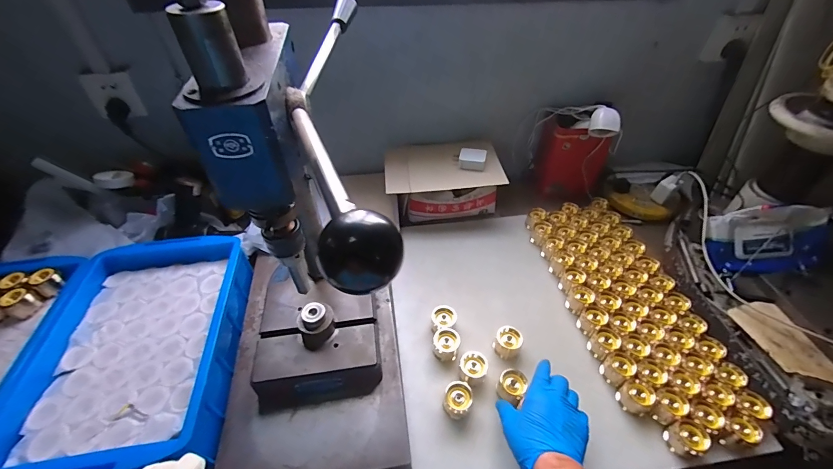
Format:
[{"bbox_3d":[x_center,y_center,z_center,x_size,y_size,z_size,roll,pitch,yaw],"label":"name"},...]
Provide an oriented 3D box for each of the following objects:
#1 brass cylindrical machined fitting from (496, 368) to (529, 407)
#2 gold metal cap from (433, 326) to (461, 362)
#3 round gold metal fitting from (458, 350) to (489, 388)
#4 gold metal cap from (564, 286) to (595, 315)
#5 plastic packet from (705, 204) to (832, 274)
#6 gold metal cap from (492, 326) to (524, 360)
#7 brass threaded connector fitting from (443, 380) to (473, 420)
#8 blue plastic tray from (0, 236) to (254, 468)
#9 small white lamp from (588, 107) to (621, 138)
[{"bbox_3d":[0.140,0.223,0.530,0.038,0.029,0.039,-1,45,1],"label":"brass cylindrical machined fitting"},{"bbox_3d":[0.048,0.174,0.573,0.040,0.045,0.038,-1,45,1],"label":"gold metal cap"},{"bbox_3d":[0.086,0.202,0.545,0.040,0.031,0.043,-1,45,1],"label":"round gold metal fitting"},{"bbox_3d":[0.289,0.118,0.640,0.044,0.034,0.036,-28,51,-23],"label":"gold metal cap"},{"bbox_3d":[0.617,0.008,0.631,0.181,0.111,0.032,-5,2,5],"label":"plastic packet"},{"bbox_3d":[0.147,0.171,0.573,0.040,0.039,0.038,-1,45,1],"label":"gold metal cap"},{"bbox_3d":[0.059,0.234,0.511,0.037,0.038,0.039,-1,45,1],"label":"brass threaded connector fitting"},{"bbox_3d":[-0.402,0.165,0.535,0.237,0.098,0.353,-8,46,-6],"label":"blue plastic tray"},{"bbox_3d":[0.374,-0.223,0.714,0.053,0.049,0.051,10,81,19],"label":"small white lamp"}]

